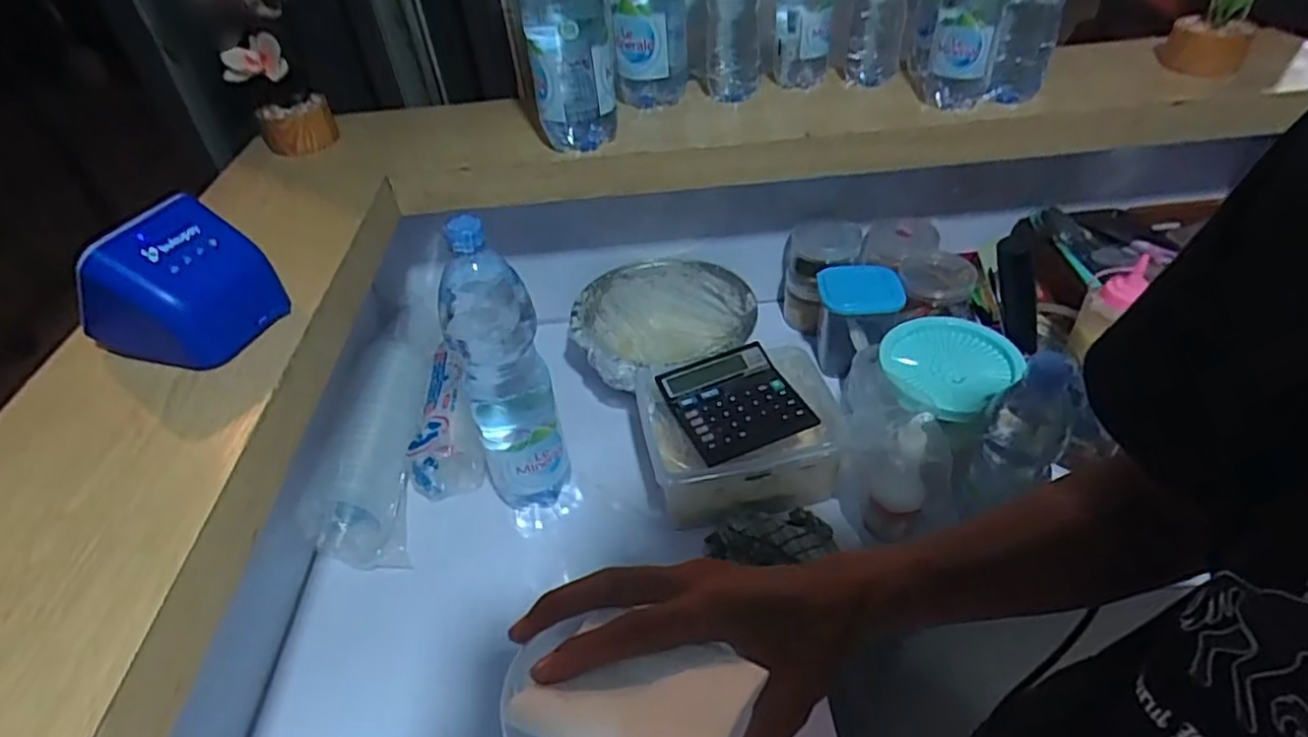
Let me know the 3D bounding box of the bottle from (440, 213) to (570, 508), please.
[{"bbox_3d":[-0.143,0.019,0.676,0.084,0.349,0.085,-14,42,-11],"label":"bottle"}]

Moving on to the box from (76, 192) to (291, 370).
[{"bbox_3d":[-0.357,-0.067,0.521,0.096,0.093,0.098,9,43,16],"label":"box"}]

